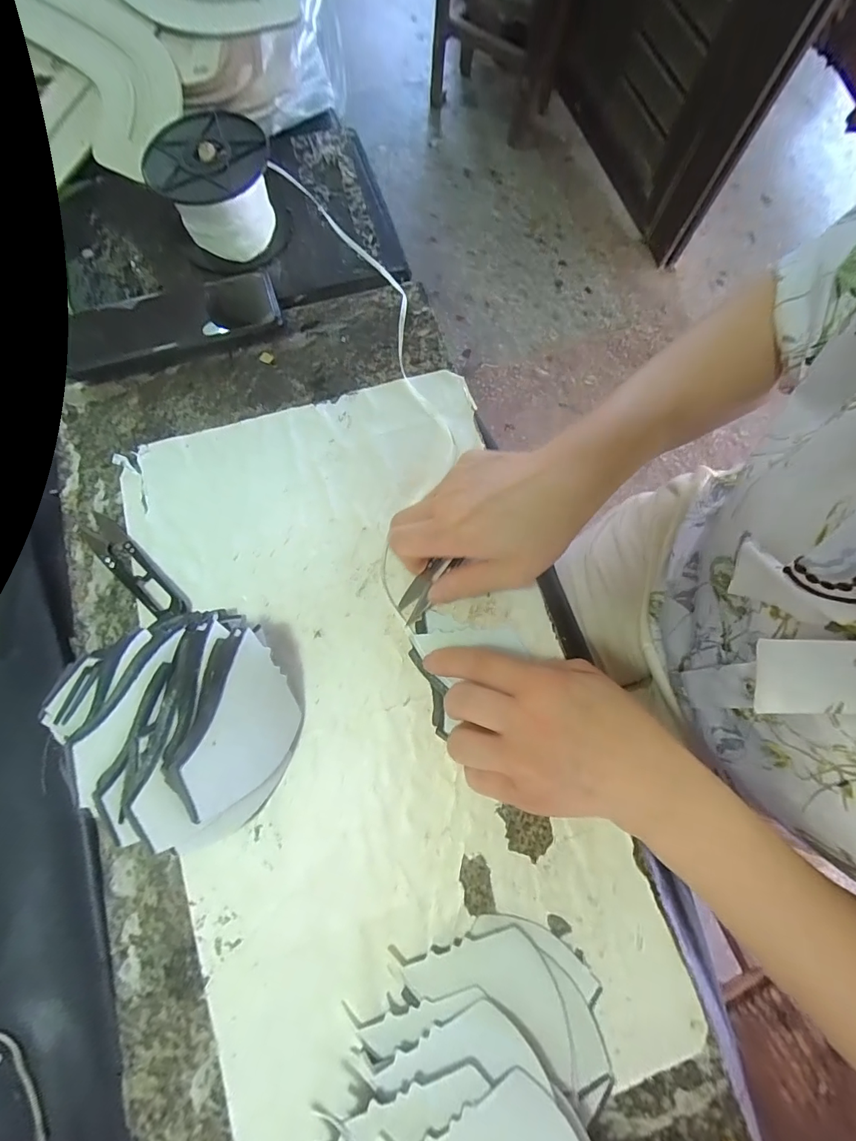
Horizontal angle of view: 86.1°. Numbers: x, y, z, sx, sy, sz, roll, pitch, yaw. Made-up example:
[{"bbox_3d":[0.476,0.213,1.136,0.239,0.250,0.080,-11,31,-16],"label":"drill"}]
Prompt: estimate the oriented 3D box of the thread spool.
[{"bbox_3d":[-0.169,-0.307,0.372,0.092,0.061,0.097,0,74,-2],"label":"thread spool"}]

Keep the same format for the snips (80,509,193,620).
[{"bbox_3d":[-0.199,-0.003,0.308,0.097,0.009,0.023,41,80,10],"label":"snips"}]

